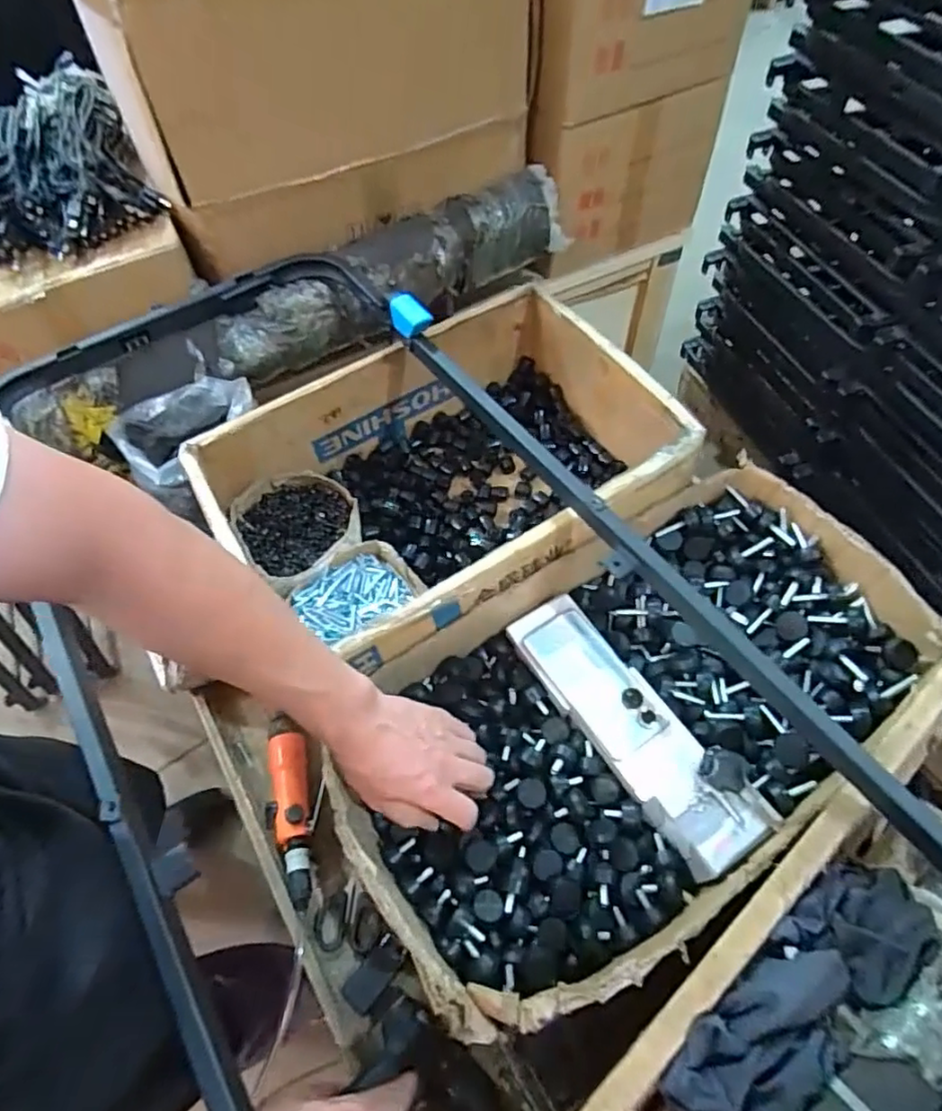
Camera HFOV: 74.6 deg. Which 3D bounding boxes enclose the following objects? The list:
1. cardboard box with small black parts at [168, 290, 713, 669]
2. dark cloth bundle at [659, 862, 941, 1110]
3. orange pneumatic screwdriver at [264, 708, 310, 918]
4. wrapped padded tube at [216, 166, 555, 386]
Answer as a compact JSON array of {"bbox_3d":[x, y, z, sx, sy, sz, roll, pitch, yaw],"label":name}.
[{"bbox_3d":[-0.030,-0.089,0.782,0.519,0.164,0.364,-33,62,-16],"label":"cardboard box with small black parts"},{"bbox_3d":[0.237,0.307,0.433,0.231,0.042,0.074,-34,62,-16],"label":"dark cloth bundle"},{"bbox_3d":[-0.204,0.283,0.688,0.045,0.041,0.194,-11,58,-3],"label":"orange pneumatic screwdriver"},{"bbox_3d":[-0.115,-0.432,0.946,0.590,0.109,0.123,-36,63,-17],"label":"wrapped padded tube"}]

